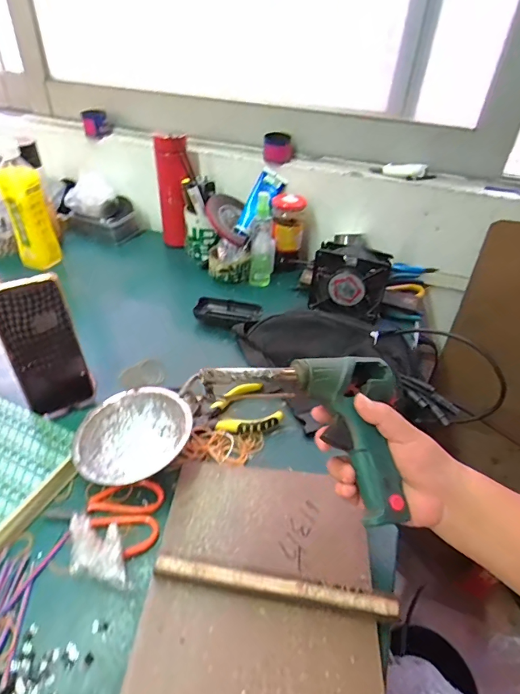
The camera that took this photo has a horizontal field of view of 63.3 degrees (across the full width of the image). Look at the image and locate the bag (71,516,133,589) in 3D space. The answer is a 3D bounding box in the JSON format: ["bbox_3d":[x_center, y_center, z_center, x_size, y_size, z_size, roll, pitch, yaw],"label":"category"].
[{"bbox_3d":[-0.145,0.188,0.388,0.065,0.038,0.040,13,40,11],"label":"bag"}]

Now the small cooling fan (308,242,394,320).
[{"bbox_3d":[0.147,-0.110,0.697,0.122,0.106,0.045,17,41,15],"label":"small cooling fan"}]

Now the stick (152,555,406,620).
[{"bbox_3d":[0.013,0.212,0.372,0.208,0.018,0.016,8,39,5],"label":"stick"}]

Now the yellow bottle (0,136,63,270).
[{"bbox_3d":[-0.412,-0.244,0.753,0.071,0.195,0.054,-16,43,-22],"label":"yellow bottle"}]

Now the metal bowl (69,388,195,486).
[{"bbox_3d":[-0.150,0.104,0.483,0.103,0.049,0.124,24,43,23],"label":"metal bowl"}]

